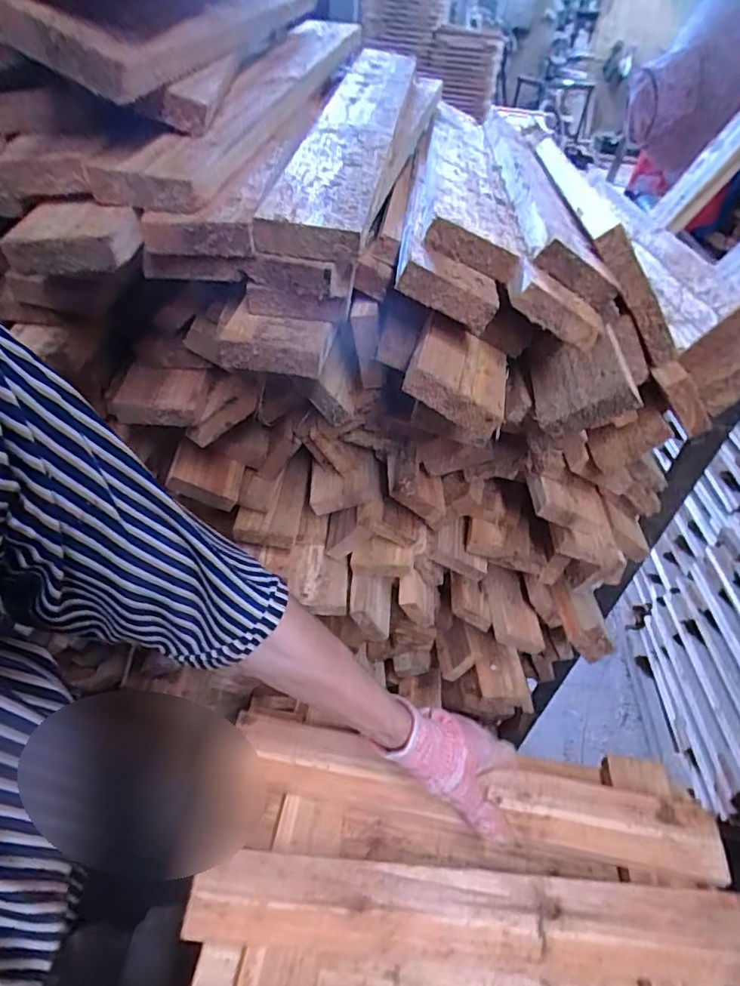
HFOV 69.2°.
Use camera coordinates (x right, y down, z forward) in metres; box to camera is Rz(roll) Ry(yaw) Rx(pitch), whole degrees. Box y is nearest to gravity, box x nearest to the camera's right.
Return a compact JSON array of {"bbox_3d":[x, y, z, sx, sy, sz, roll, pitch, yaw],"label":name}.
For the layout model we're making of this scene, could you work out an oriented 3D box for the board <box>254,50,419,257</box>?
[{"bbox_3d":[-0.012,-0.295,0.437,0.065,0.019,0.392,9,51,1],"label":"board"}]

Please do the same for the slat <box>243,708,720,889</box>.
[{"bbox_3d":[0.105,0.307,0.540,0.475,0.030,0.068,11,43,3],"label":"slat"}]

